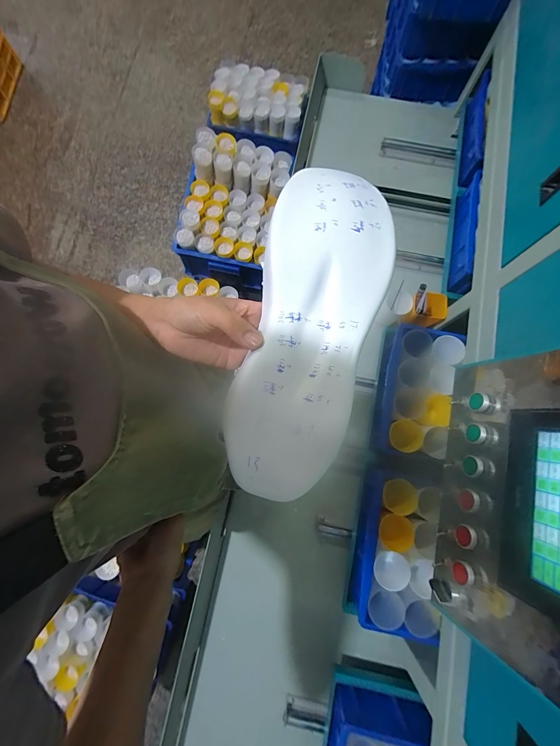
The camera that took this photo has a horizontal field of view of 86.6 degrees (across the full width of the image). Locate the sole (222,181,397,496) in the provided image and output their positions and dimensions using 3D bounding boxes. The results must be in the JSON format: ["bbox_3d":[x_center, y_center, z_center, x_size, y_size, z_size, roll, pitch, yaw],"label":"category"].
[{"bbox_3d":[0.026,-0.042,0.258,0.106,0.022,0.289,15,81,4],"label":"sole"}]

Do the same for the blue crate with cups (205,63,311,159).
[{"bbox_3d":[-0.085,-1.103,1.218,0.387,0.158,0.288,16,80,4],"label":"blue crate with cups"}]

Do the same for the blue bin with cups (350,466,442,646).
[{"bbox_3d":[0.236,0.344,0.594,0.141,0.118,0.296,10,79,3],"label":"blue bin with cups"}]

